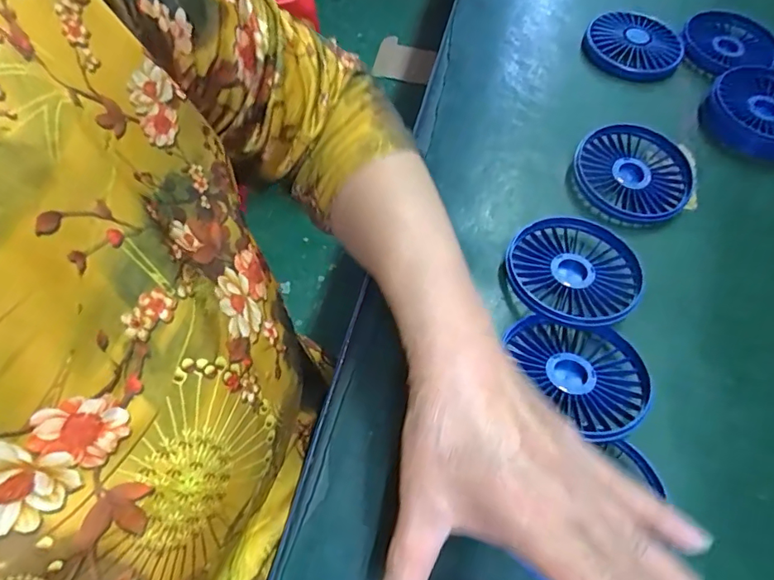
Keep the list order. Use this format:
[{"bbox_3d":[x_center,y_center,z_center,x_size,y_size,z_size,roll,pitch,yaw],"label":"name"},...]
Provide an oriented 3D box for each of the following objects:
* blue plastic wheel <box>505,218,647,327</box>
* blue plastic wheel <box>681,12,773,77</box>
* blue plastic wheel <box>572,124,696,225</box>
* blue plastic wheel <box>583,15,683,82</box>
[{"bbox_3d":[0.126,-0.013,0.332,0.085,0.025,0.086,23,63,8],"label":"blue plastic wheel"},{"bbox_3d":[0.330,-0.236,0.469,0.088,0.015,0.089,2,62,-3],"label":"blue plastic wheel"},{"bbox_3d":[0.196,-0.093,0.385,0.088,0.018,0.086,2,62,-3],"label":"blue plastic wheel"},{"bbox_3d":[0.234,-0.231,0.463,0.088,0.018,0.088,2,62,-3],"label":"blue plastic wheel"}]

